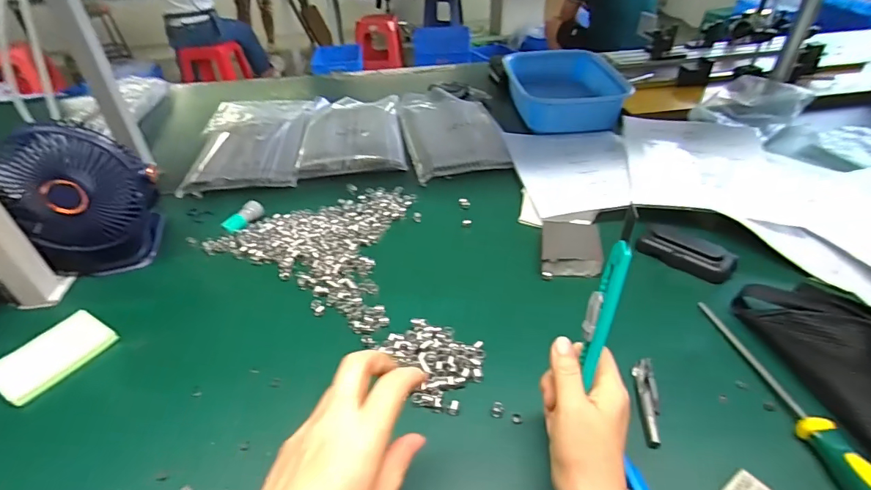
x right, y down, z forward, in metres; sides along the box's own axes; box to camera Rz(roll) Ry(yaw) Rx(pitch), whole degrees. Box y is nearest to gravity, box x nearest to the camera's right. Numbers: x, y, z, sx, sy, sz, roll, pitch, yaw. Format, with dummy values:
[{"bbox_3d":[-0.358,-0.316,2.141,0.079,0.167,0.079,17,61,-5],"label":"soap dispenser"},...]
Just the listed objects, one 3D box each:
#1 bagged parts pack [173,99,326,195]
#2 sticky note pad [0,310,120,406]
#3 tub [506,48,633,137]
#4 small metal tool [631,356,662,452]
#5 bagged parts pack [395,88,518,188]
[{"bbox_3d":[-0.333,-0.196,0.840,0.198,0.030,0.335,-3,38,-2],"label":"bagged parts pack"},{"bbox_3d":[-0.387,0.111,0.459,0.067,0.014,0.097,21,43,25],"label":"sticky note pad"},{"bbox_3d":[0.259,-0.322,0.934,0.216,0.072,0.278,0,38,1],"label":"tub"},{"bbox_3d":[0.187,0.134,0.396,0.017,0.008,0.087,6,39,9],"label":"small metal tool"},{"bbox_3d":[0.028,-0.228,0.865,0.177,0.020,0.344,-7,39,-8],"label":"bagged parts pack"}]

